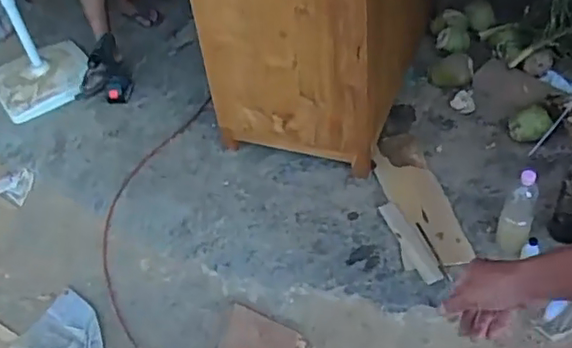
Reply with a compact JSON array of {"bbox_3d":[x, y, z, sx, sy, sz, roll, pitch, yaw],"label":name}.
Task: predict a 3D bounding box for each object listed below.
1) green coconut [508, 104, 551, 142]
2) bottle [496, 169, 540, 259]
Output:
[{"bbox_3d":[0.749,-0.155,1.835,0.116,0.104,0.088,14,50,20],"label":"green coconut"},{"bbox_3d":[0.592,0.099,1.517,0.074,0.278,0.087,16,51,22],"label":"bottle"}]

